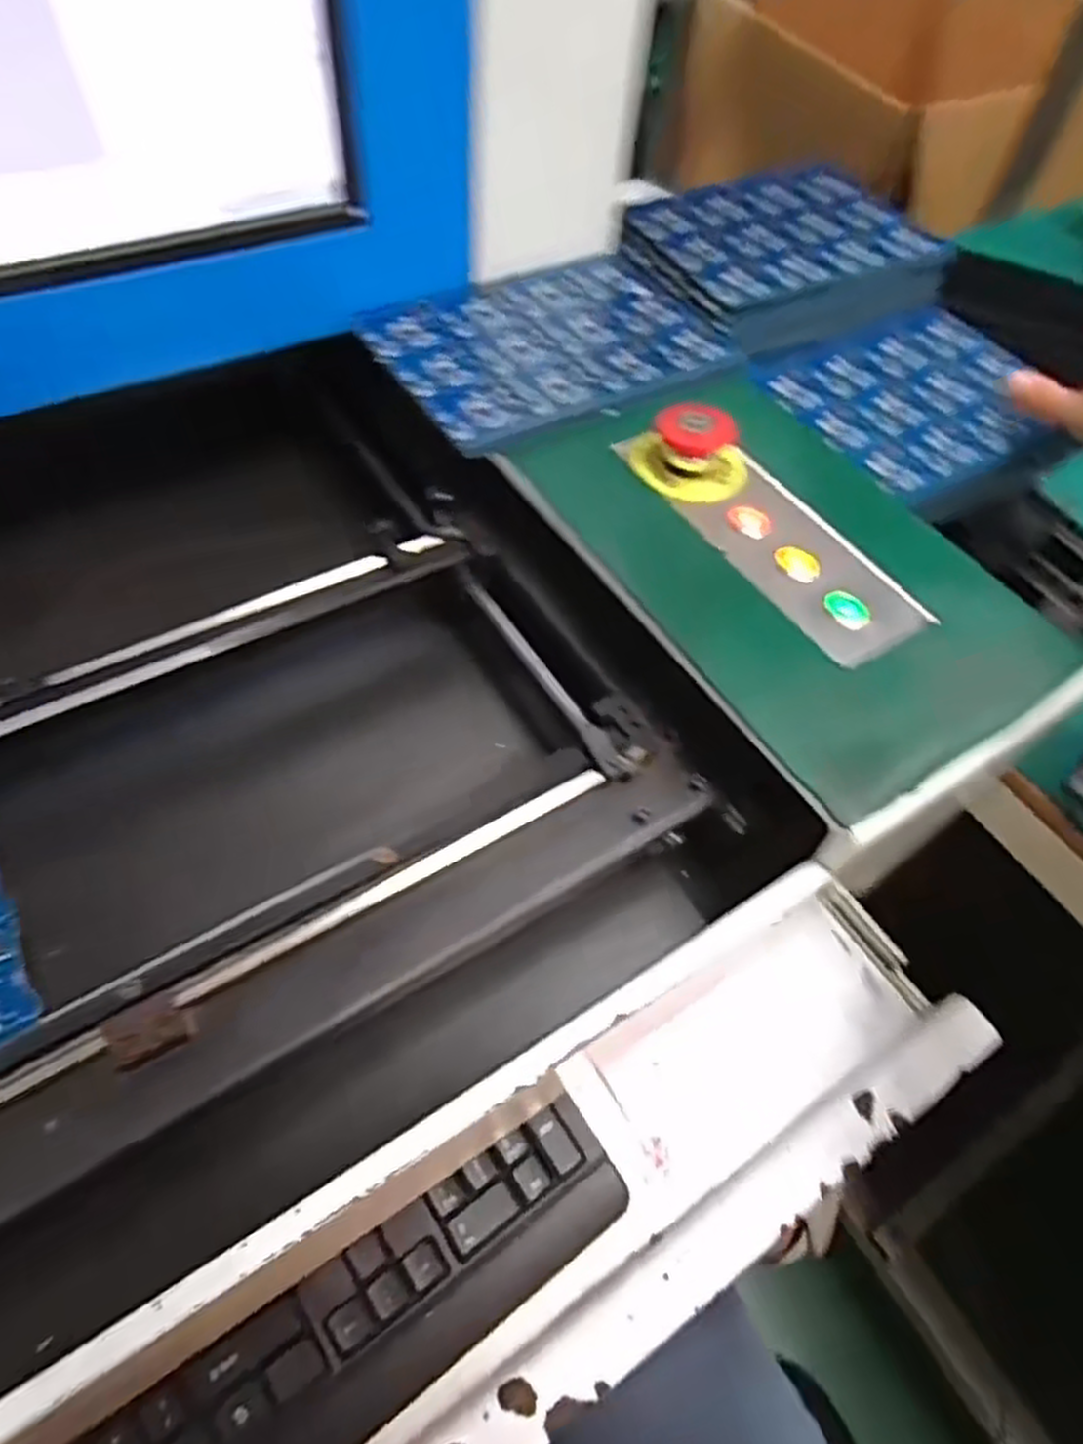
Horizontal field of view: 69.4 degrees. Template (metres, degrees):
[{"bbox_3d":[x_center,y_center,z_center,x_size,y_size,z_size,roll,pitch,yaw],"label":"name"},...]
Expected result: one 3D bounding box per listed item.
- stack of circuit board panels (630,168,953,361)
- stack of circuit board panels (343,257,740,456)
[{"bbox_3d":[0.163,-0.326,0.539,0.204,0.030,0.157,-30,66,-24],"label":"stack of circuit board panels"},{"bbox_3d":[0.006,-0.224,0.462,0.194,0.019,0.136,-24,63,-21],"label":"stack of circuit board panels"}]

